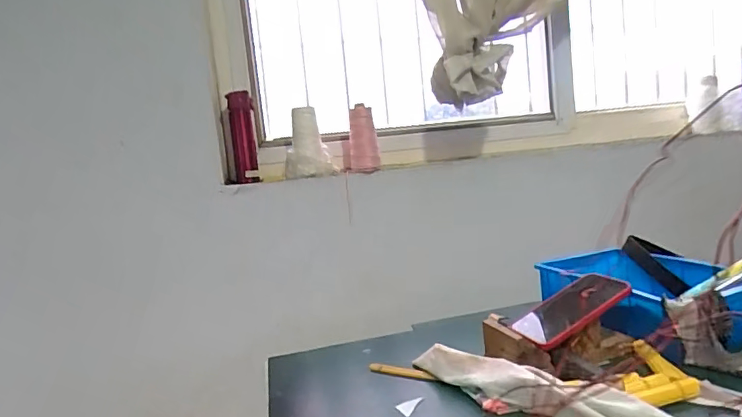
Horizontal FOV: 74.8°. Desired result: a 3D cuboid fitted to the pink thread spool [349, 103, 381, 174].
[{"bbox_3d":[-0.020,-0.168,1.206,0.074,0.155,0.067,-6,6,-2],"label":"pink thread spool"}]

